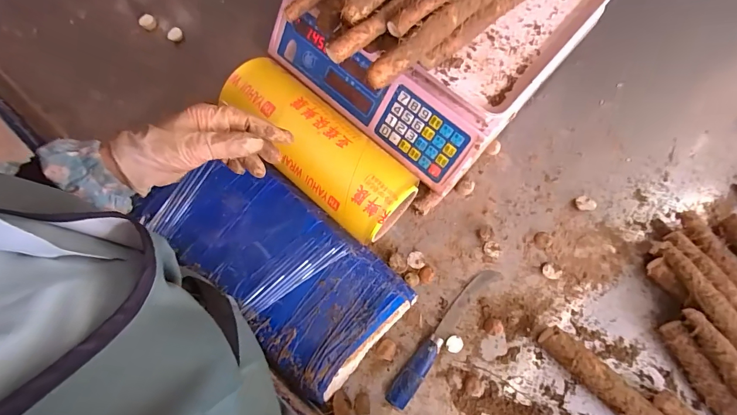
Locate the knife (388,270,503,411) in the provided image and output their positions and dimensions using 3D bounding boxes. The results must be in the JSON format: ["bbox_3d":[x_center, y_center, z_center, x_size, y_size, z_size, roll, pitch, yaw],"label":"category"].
[{"bbox_3d":[0.094,0.154,0.469,0.026,0.026,0.202,40,80,10],"label":"knife"}]

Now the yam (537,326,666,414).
[{"bbox_3d":[0.326,0.252,0.424,0.313,0.037,0.034,41,80,11],"label":"yam"}]

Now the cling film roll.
[{"bbox_3d":[-0.064,-0.076,0.467,0.103,0.075,0.263,-44,83,-9],"label":"cling film roll"}]

